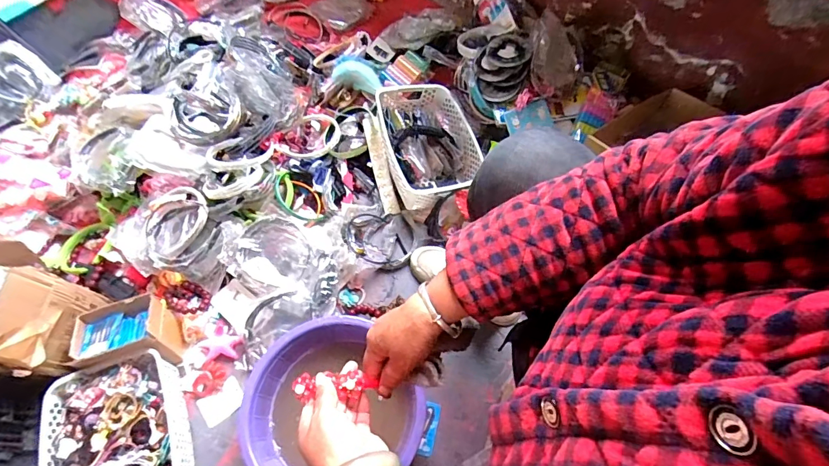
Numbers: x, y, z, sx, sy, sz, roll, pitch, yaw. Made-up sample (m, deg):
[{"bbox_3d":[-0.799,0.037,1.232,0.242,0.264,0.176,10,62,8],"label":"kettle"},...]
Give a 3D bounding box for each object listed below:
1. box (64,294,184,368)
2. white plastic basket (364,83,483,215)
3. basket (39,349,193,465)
[{"bbox_3d":[-0.512,0.184,0.761,0.143,0.101,0.107,-11,63,-5],"label":"box"},{"bbox_3d":[0.016,-0.207,0.973,0.240,0.096,0.321,-12,63,-6],"label":"white plastic basket"},{"bbox_3d":[-0.488,0.360,0.687,0.201,0.098,0.289,-23,65,-11],"label":"basket"}]

